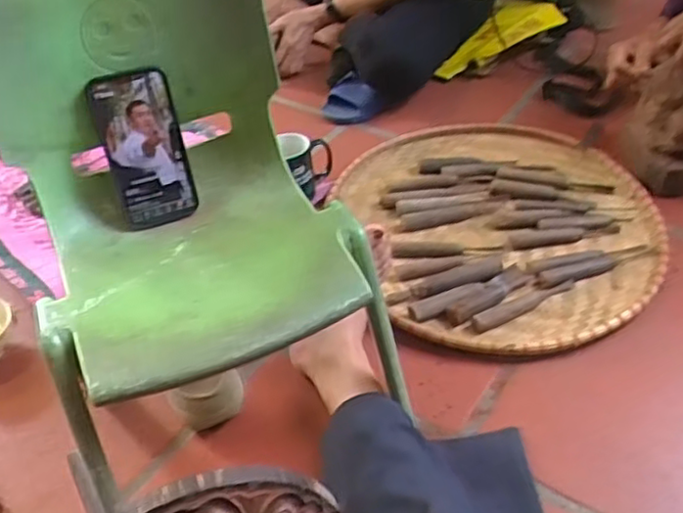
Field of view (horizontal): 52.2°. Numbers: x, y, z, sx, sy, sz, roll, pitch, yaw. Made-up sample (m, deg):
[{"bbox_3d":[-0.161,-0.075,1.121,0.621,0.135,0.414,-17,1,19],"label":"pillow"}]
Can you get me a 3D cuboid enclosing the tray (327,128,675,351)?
[{"bbox_3d":[0.236,-0.059,1.057,0.430,0.059,0.492,-15,43,-12],"label":"tray"}]

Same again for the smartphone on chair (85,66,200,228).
[{"bbox_3d":[-0.205,-0.111,0.731,0.081,0.160,0.010,-18,29,-15],"label":"smartphone on chair"}]

